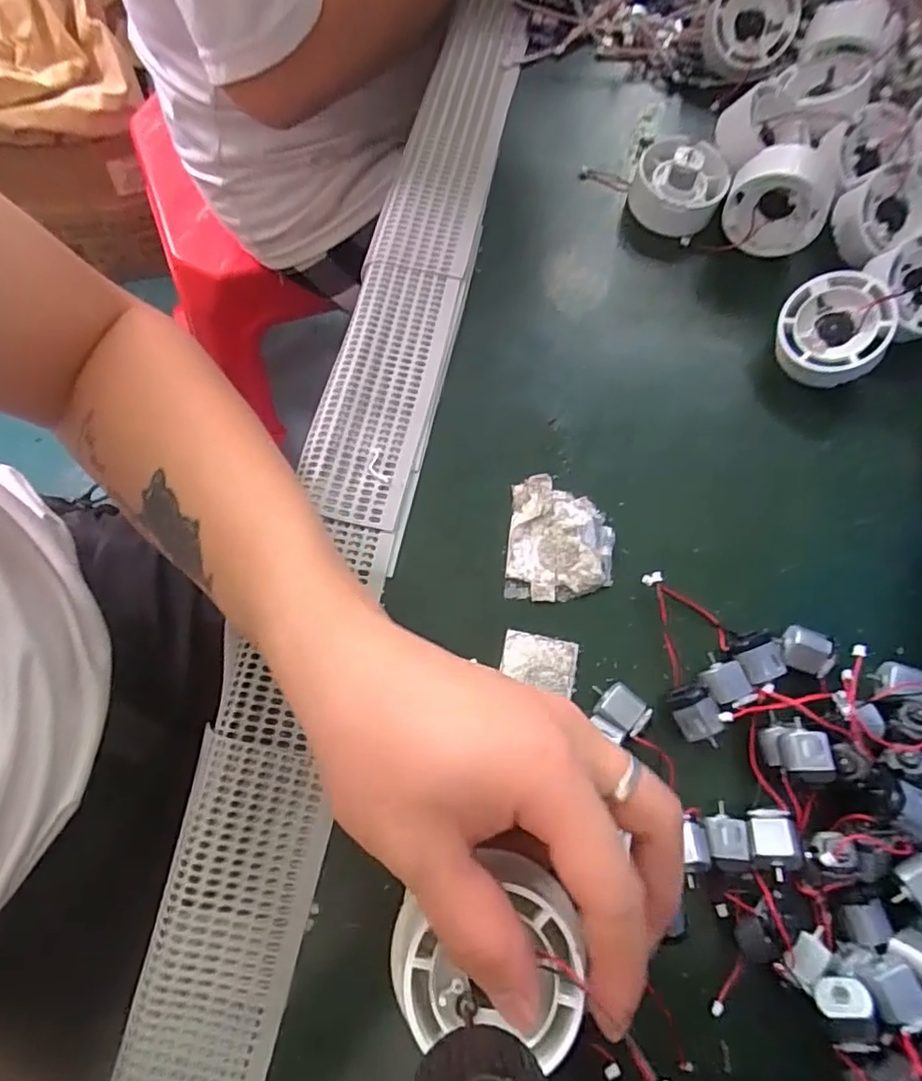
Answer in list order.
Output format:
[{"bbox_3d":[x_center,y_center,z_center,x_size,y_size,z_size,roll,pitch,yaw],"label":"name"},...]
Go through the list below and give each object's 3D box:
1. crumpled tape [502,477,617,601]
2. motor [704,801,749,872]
[{"bbox_3d":[0.051,-0.001,0.326,0.053,0.005,0.064,6,72,1],"label":"crumpled tape"},{"bbox_3d":[0.115,0.129,0.275,0.017,0.012,0.026,6,72,1],"label":"motor"}]

